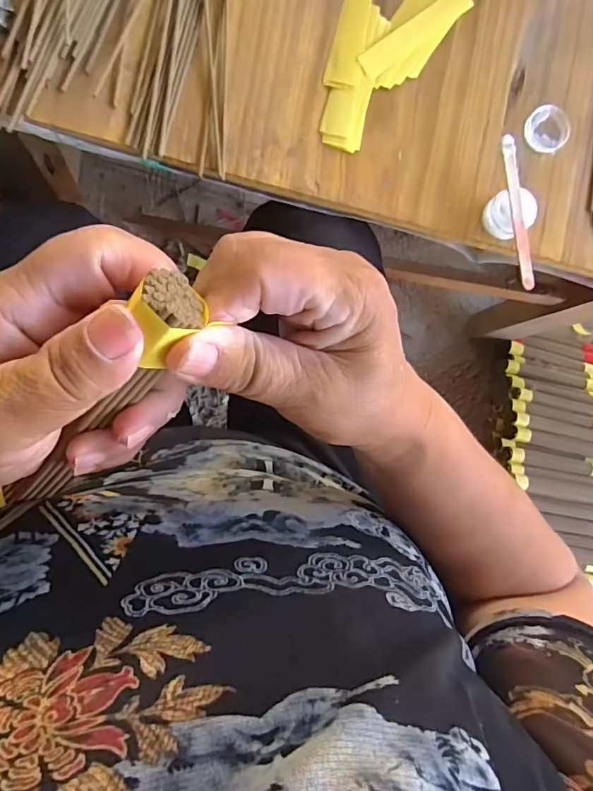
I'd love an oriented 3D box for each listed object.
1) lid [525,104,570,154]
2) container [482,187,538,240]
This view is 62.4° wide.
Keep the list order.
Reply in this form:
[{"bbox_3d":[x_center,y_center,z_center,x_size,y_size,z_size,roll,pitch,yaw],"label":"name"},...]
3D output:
[{"bbox_3d":[0.220,-0.231,0.426,0.044,0.008,0.037,-15,93,-8],"label":"lid"},{"bbox_3d":[0.178,-0.149,0.410,0.035,0.027,0.038,0,91,-9],"label":"container"}]

